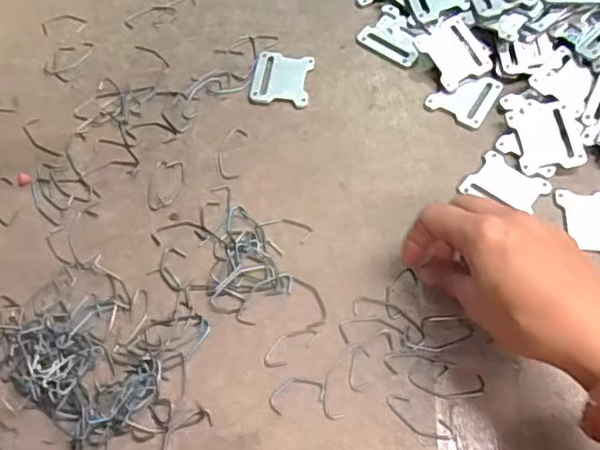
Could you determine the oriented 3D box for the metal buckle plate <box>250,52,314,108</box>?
[{"bbox_3d":[-0.014,-0.113,0.466,0.044,0.004,0.049,6,61,5],"label":"metal buckle plate"}]

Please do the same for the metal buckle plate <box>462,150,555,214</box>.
[{"bbox_3d":[0.141,-0.027,0.416,0.048,0.004,0.039,34,67,18],"label":"metal buckle plate"}]

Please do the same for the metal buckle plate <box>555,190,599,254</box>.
[{"bbox_3d":[0.194,0.000,0.400,0.040,0.004,0.049,0,61,2],"label":"metal buckle plate"}]

